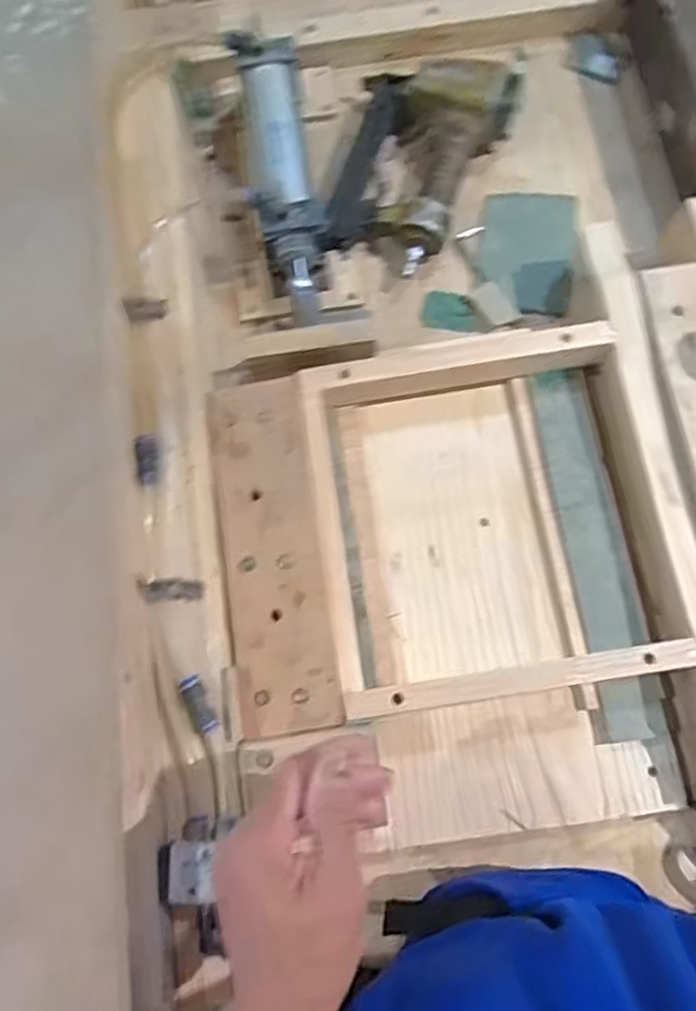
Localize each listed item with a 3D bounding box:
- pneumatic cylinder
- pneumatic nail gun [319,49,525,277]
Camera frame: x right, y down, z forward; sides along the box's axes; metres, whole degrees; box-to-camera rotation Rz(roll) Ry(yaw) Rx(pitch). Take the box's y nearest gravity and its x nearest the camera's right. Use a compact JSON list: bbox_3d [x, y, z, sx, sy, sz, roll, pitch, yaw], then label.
[{"bbox_3d":[-0.060,-0.304,0.627,0.064,0.056,0.304,-10,75,-1],"label":"pneumatic cylinder"},{"bbox_3d":[0.064,-0.343,0.675,0.152,0.058,0.225,21,77,6],"label":"pneumatic nail gun"}]

